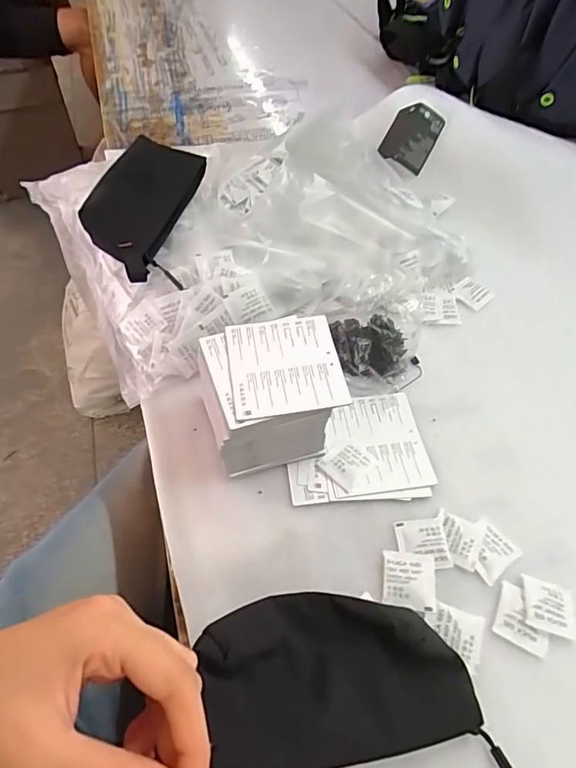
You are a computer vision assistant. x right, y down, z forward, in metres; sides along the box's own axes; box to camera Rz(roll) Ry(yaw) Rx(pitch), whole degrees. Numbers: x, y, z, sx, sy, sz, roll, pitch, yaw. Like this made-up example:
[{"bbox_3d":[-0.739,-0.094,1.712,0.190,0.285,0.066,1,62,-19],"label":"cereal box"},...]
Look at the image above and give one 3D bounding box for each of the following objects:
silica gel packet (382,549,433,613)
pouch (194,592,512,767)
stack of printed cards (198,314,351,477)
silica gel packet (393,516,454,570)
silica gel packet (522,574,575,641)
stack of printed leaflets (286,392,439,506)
[{"bbox_3d":[0.094,0.152,0.379,0.038,0.004,0.042,8,52,2],"label":"silica gel packet"},{"bbox_3d":[0.042,0.185,0.306,0.187,0.020,0.098,8,50,-10],"label":"pouch"},{"bbox_3d":[-0.015,0.009,0.434,0.113,0.082,0.105,-10,53,-11],"label":"stack of printed cards"},{"bbox_3d":[0.110,0.130,0.397,0.039,0.004,0.041,-4,53,-7],"label":"silica gel packet"},{"bbox_3d":[0.200,0.170,0.372,0.040,0.008,0.037,15,53,8],"label":"silica gel packet"},{"bbox_3d":[0.062,0.059,0.450,0.128,0.005,0.106,-5,53,-8],"label":"stack of printed leaflets"}]

